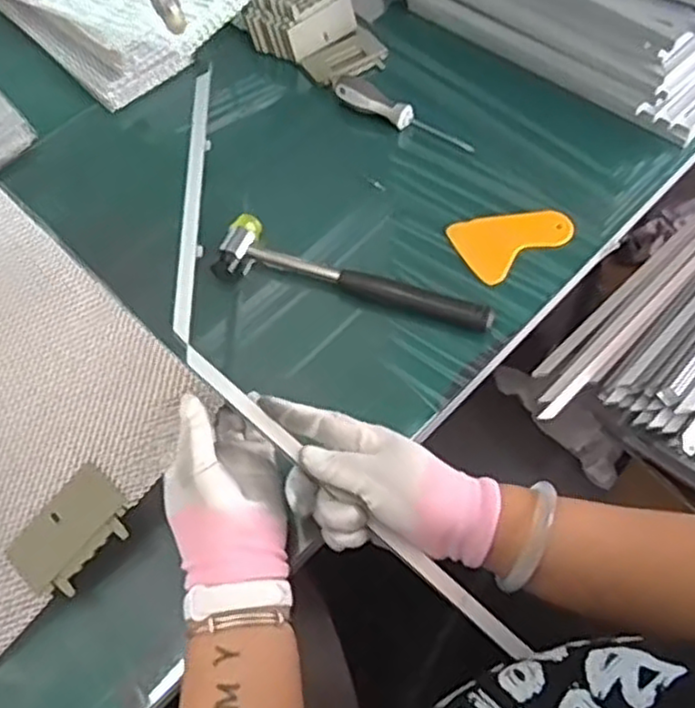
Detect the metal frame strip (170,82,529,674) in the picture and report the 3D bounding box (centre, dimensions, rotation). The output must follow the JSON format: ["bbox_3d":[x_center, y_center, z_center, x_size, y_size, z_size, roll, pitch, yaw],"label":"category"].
[{"bbox_3d":[-0.045,-0.004,0.535,0.128,0.037,0.522,-29,73,-12],"label":"metal frame strip"}]

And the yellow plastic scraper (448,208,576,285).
[{"bbox_3d":[0.149,-0.108,0.652,0.098,0.009,0.068,-26,62,-10],"label":"yellow plastic scraper"}]

